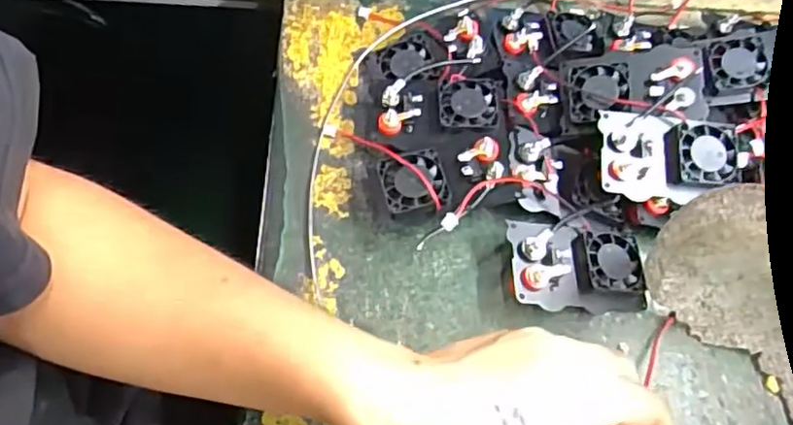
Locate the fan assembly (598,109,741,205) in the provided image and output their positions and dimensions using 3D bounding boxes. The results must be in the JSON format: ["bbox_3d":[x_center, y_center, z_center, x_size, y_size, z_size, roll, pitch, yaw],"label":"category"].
[{"bbox_3d":[0.175,-0.034,0.422,0.086,0.035,0.054,3,62,-2],"label":"fan assembly"}]

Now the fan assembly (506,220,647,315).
[{"bbox_3d":[0.115,0.035,0.409,0.088,0.030,0.054,-1,62,-5],"label":"fan assembly"}]

